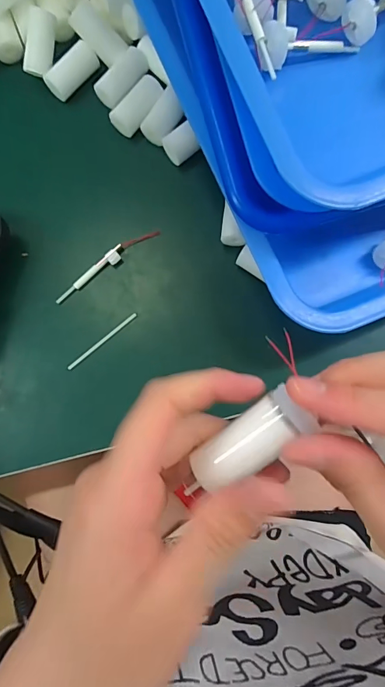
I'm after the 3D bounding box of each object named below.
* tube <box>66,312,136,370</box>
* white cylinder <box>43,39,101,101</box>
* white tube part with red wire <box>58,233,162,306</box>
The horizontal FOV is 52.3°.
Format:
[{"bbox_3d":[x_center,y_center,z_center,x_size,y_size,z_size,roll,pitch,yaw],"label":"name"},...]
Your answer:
[{"bbox_3d":[-0.064,-0.002,0.276,0.060,0.004,0.004,-40,82,-3],"label":"tube"},{"bbox_3d":[-0.089,-0.203,0.293,0.041,0.017,0.018,-40,82,-3],"label":"white cylinder"},{"bbox_3d":[-0.062,-0.058,0.283,0.087,0.010,0.010,-38,82,-3],"label":"white tube part with red wire"}]

